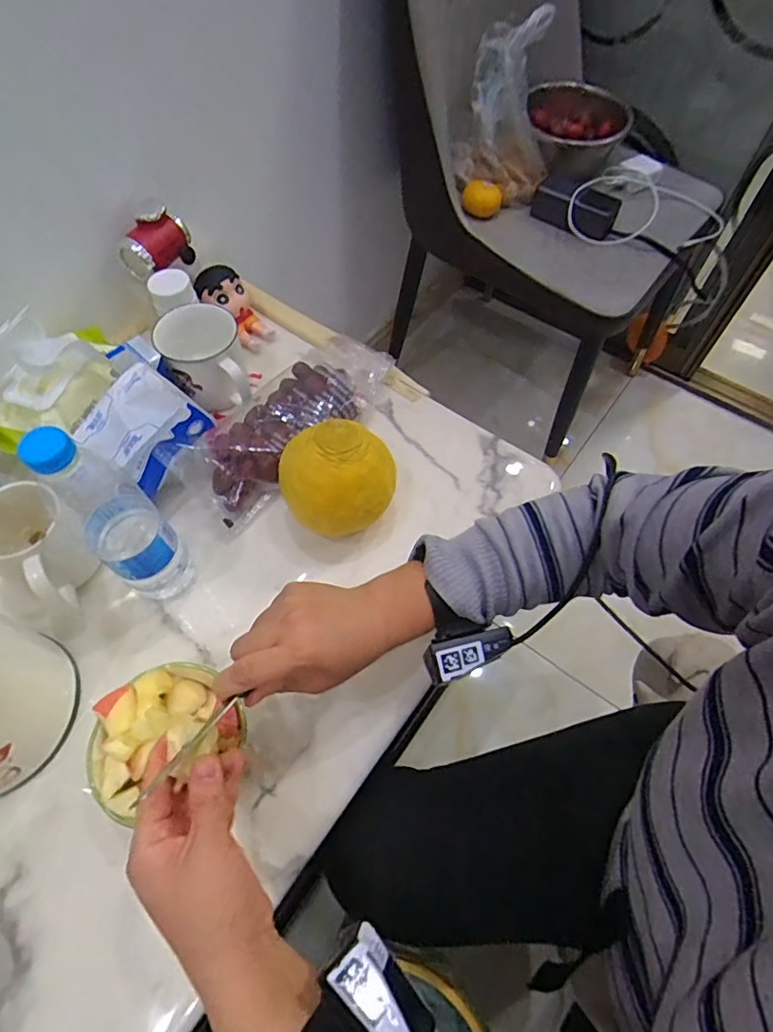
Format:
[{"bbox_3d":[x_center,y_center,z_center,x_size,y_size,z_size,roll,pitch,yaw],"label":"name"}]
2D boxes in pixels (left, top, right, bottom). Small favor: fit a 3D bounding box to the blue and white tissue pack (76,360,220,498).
[{"bbox_3d":[-0.234,-0.086,0.519,0.087,0.047,0.099,36,76,-7],"label":"blue and white tissue pack"}]

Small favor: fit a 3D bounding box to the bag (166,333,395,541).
[{"bbox_3d":[-0.111,-0.113,0.611,0.114,0.052,0.281,36,67,17],"label":"bag"}]

